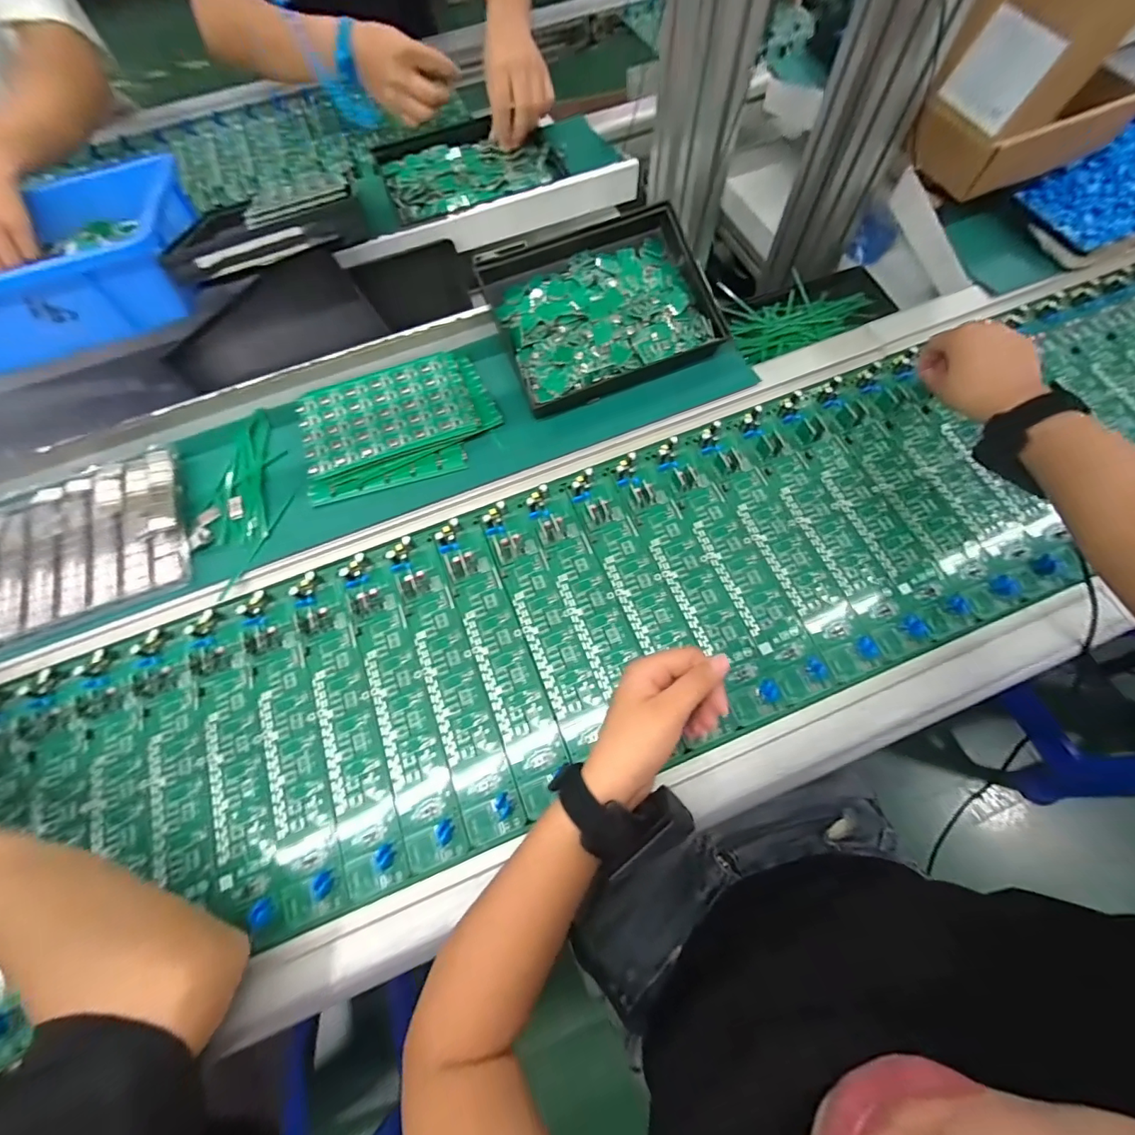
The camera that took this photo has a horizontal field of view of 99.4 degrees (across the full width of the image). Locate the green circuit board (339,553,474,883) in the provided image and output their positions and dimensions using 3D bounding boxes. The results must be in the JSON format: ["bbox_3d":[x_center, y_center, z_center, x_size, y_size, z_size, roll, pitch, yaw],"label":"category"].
[{"bbox_3d":[-0.147,0.113,0.417,0.047,0.013,0.273,-21,70,-7],"label":"green circuit board"}]

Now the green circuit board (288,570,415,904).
[{"bbox_3d":[-0.194,0.128,0.411,0.050,0.015,0.273,-21,70,-7],"label":"green circuit board"}]

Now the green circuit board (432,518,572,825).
[{"bbox_3d":[-0.060,0.074,0.429,0.048,0.011,0.265,-21,70,-7],"label":"green circuit board"}]

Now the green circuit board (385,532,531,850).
[{"bbox_3d":[-0.103,0.092,0.421,0.047,0.013,0.271,-21,70,-7],"label":"green circuit board"}]

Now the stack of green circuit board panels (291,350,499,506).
[{"bbox_3d":[-0.177,-0.153,0.509,0.197,0.027,0.130,-17,69,-5],"label":"stack of green circuit board panels"}]

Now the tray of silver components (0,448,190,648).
[{"bbox_3d":[-0.524,-0.003,0.461,0.308,0.022,0.158,-22,70,-7],"label":"tray of silver components"}]

